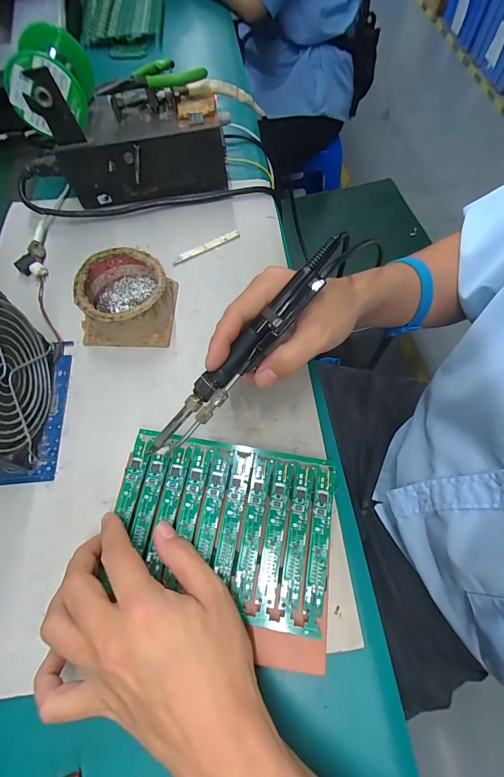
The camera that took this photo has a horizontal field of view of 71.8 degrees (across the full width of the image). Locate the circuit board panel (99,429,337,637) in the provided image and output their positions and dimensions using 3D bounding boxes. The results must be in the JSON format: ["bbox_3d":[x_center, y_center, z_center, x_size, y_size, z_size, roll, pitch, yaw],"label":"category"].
[{"bbox_3d":[-0.024,0.100,0.267,0.163,0.007,0.115,9,67,7],"label":"circuit board panel"}]

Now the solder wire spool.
[{"bbox_3d":[-0.201,-0.311,0.347,0.065,0.059,0.080,-6,66,0],"label":"solder wire spool"}]

